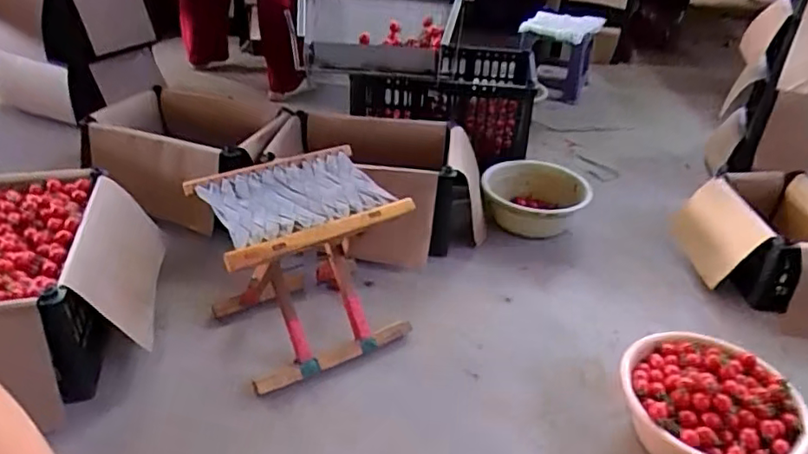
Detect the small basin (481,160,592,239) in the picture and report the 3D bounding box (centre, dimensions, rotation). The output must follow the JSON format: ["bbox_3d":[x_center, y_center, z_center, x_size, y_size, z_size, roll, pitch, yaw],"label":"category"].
[{"bbox_3d":[0.322,-0.070,1.444,0.257,0.098,0.239,8,32,6],"label":"small basin"}]

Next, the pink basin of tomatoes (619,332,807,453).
[{"bbox_3d":[0.464,0.277,0.890,0.258,0.105,0.247,13,33,14],"label":"pink basin of tomatoes"}]

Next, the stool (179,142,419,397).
[{"bbox_3d":[-0.181,0.061,1.011,0.291,0.297,0.244,-16,37,-29],"label":"stool"}]

